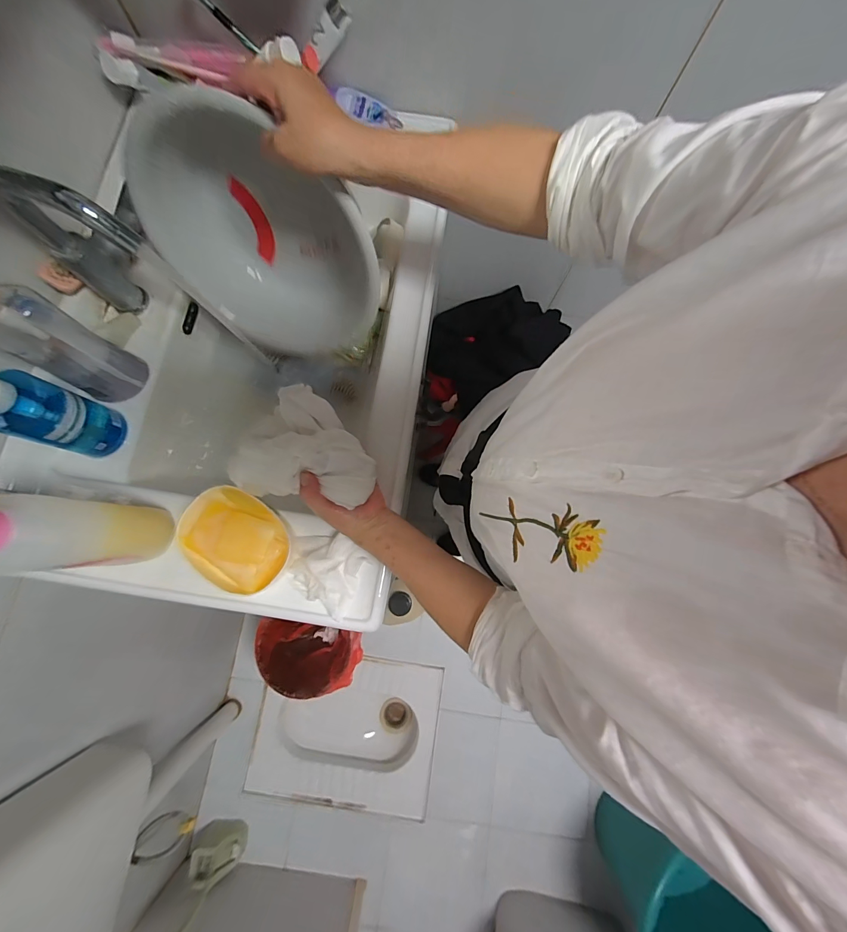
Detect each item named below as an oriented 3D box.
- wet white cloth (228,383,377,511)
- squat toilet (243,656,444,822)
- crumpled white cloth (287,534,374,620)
[{"bbox_3d":[-0.127,-0.020,0.410,0.147,0.046,0.123,18,78,2],"label":"wet white cloth"},{"bbox_3d":[-0.261,0.909,1.328,0.604,0.198,0.466,10,78,1],"label":"squat toilet"},{"bbox_3d":[-0.124,0.126,0.459,0.097,0.031,0.084,30,79,5],"label":"crumpled white cloth"}]

